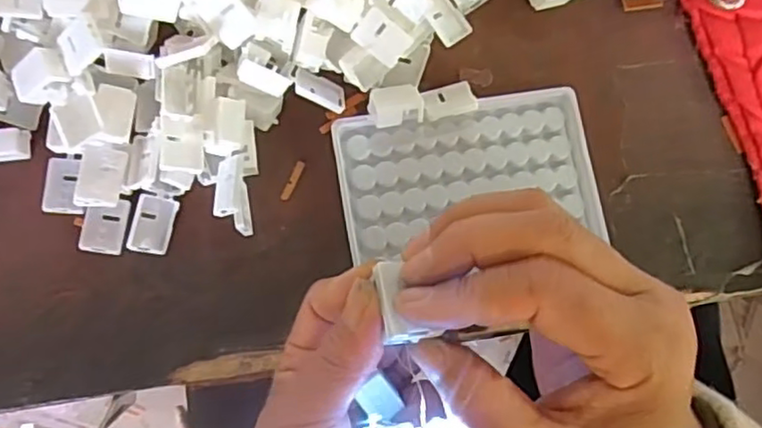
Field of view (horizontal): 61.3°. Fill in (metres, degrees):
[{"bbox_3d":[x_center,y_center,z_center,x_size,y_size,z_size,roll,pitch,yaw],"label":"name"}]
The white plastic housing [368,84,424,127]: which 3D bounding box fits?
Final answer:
[{"bbox_3d":[0.007,-0.054,0.327,0.027,0.014,0.021,-12,83,-6],"label":"white plastic housing"}]

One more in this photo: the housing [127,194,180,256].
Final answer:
[{"bbox_3d":[-0.110,0.005,0.312,0.019,0.004,0.028,13,93,-31],"label":"housing"}]

